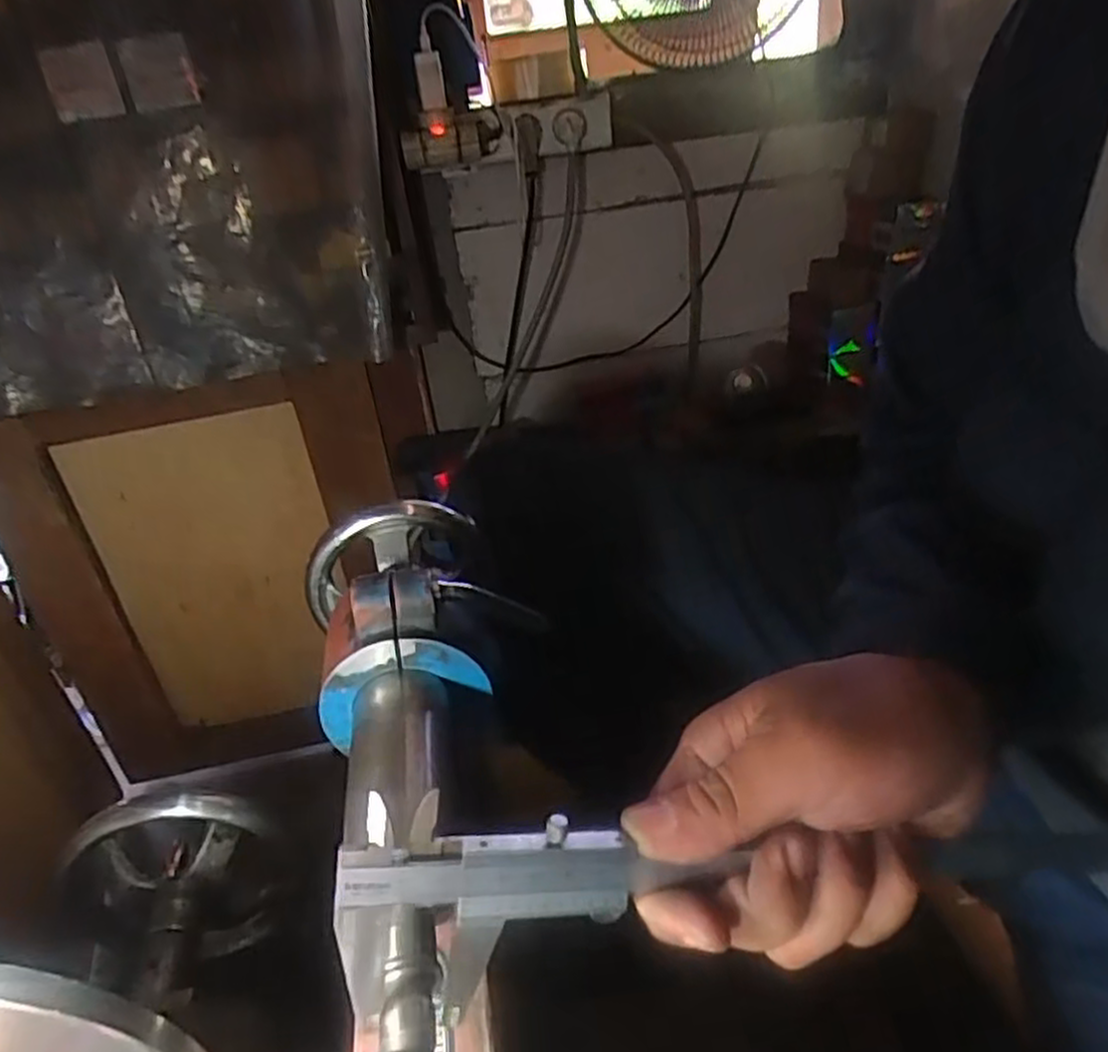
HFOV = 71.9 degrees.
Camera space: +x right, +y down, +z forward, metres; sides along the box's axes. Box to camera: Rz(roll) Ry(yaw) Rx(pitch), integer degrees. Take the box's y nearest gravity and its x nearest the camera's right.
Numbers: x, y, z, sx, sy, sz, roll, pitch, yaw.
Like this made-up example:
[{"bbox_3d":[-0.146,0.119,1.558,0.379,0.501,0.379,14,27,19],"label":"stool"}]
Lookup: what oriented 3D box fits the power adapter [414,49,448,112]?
[{"bbox_3d":[-0.134,-0.486,0.832,0.028,0.055,0.025,-10,30,-6],"label":"power adapter"}]

